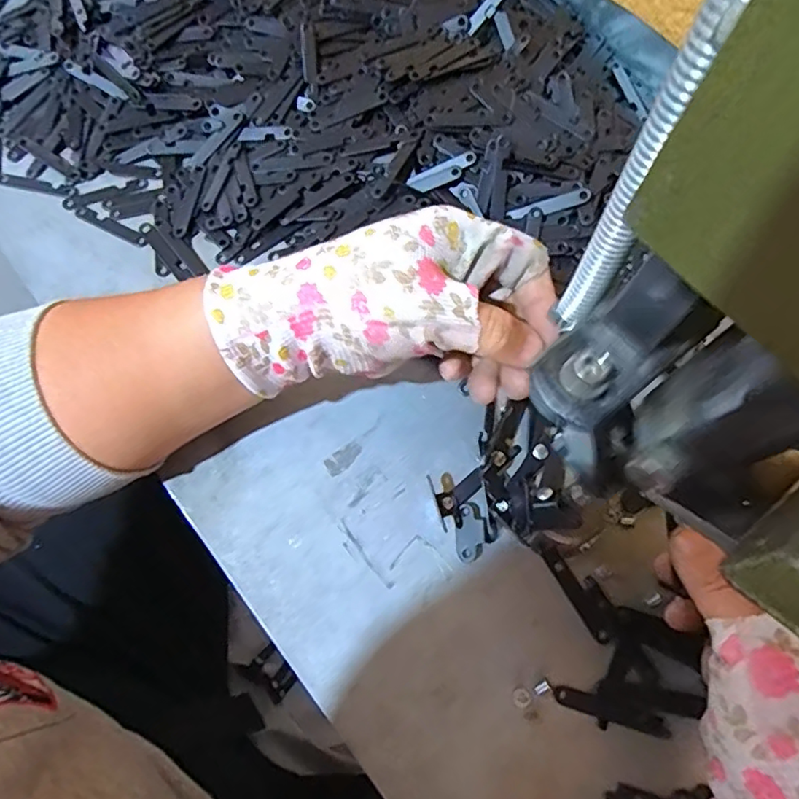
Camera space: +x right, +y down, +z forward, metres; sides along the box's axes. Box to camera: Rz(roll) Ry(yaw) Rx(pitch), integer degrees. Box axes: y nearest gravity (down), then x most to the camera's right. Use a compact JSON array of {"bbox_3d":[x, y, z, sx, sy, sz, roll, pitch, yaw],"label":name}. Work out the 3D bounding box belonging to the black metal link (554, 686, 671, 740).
[{"bbox_3d":[0.098,0.147,0.270,0.052,0.004,0.012,19,72,6],"label":"black metal link"}]

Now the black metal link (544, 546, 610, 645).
[{"bbox_3d":[0.088,0.097,0.287,0.009,0.004,0.049,-28,73,-10],"label":"black metal link"}]

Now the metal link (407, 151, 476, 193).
[{"bbox_3d":[0.026,-0.137,0.351,0.042,0.005,0.012,-23,72,9],"label":"metal link"}]

